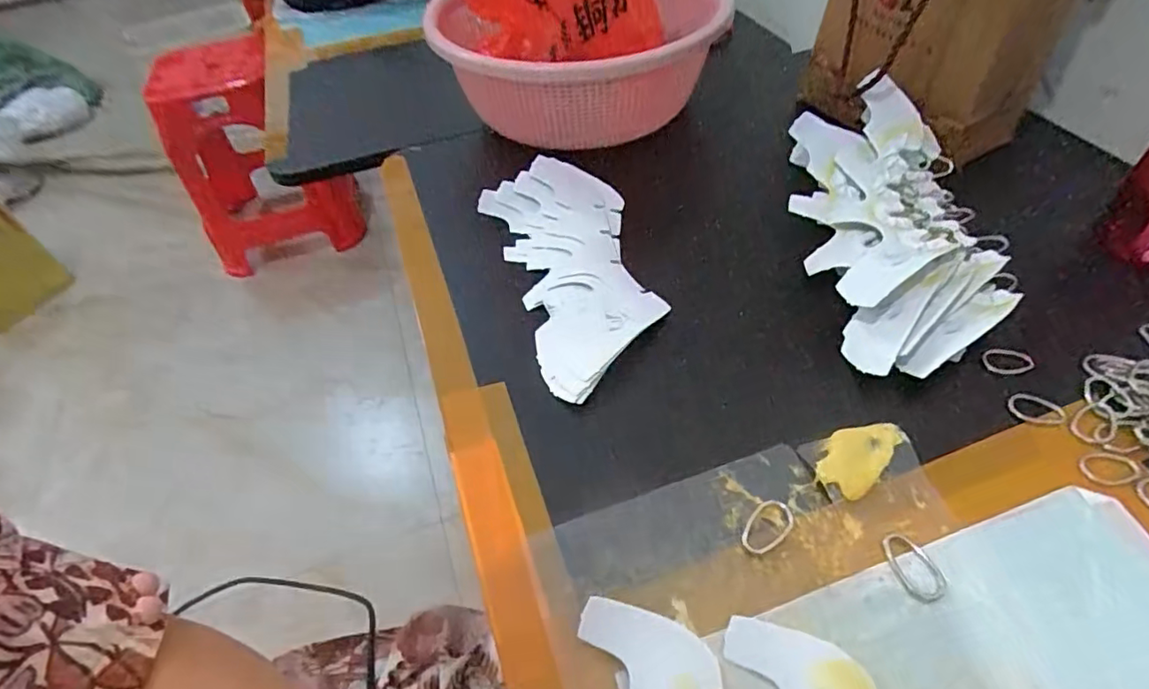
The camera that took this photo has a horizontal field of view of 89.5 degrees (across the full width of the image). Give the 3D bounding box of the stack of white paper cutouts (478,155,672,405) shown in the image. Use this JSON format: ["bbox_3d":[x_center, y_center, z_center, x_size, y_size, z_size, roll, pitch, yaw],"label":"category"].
[{"bbox_3d":[0.003,-0.064,0.435,0.107,0.025,0.225,-18,50,-9],"label":"stack of white paper cutouts"}]

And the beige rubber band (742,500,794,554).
[{"bbox_3d":[0.101,0.096,0.306,0.032,0.005,0.019,-35,55,-22],"label":"beige rubber band"}]

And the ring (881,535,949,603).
[{"bbox_3d":[0.169,0.110,0.288,0.023,0.004,0.034,-16,50,-8],"label":"ring"}]

